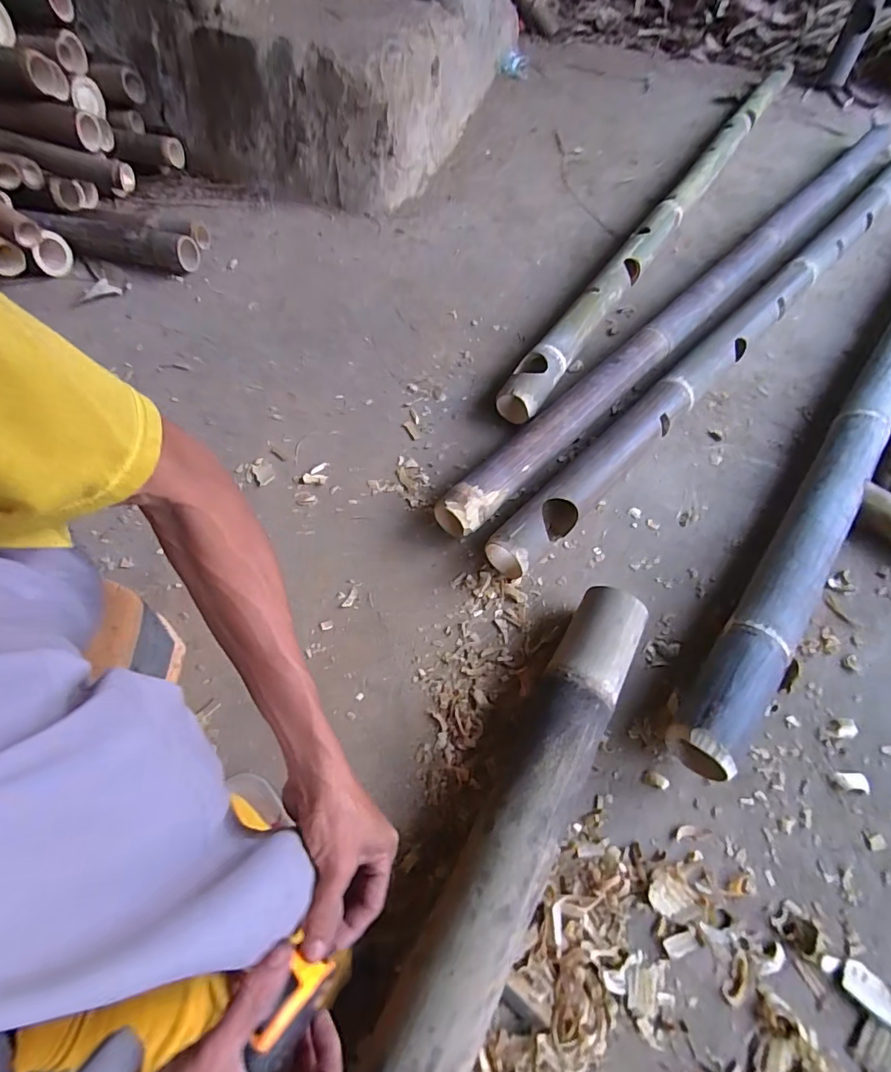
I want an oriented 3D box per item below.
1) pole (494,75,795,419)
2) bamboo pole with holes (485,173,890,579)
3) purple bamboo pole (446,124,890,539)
[{"bbox_3d":[0.445,-0.638,0.960,0.060,0.070,1.251,30,65,17],"label":"pole"},{"bbox_3d":[0.509,-0.359,0.791,0.053,0.074,1.276,40,69,21],"label":"bamboo pole with holes"},{"bbox_3d":[0.445,-0.405,0.823,0.055,0.065,1.275,40,69,21],"label":"purple bamboo pole"}]

